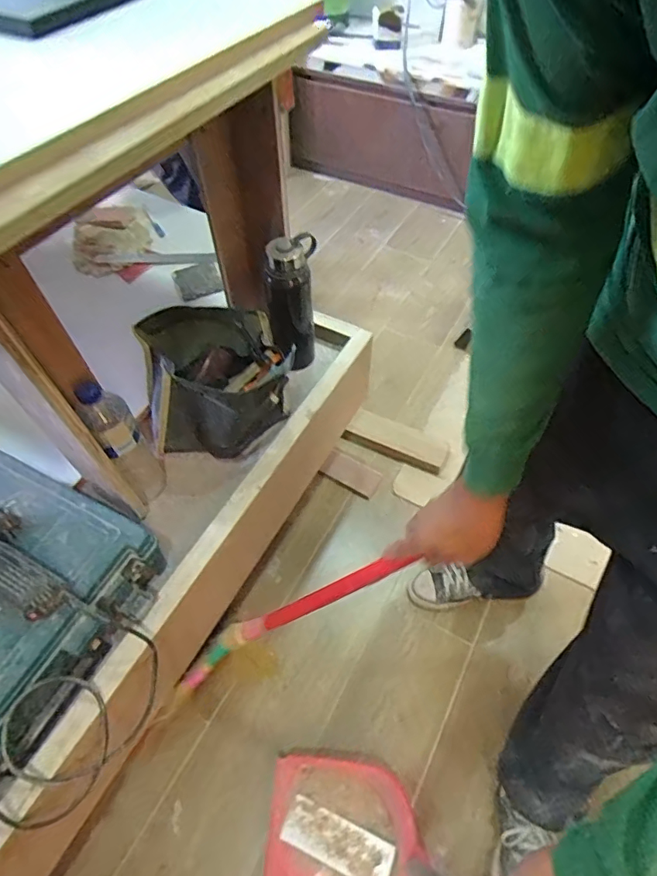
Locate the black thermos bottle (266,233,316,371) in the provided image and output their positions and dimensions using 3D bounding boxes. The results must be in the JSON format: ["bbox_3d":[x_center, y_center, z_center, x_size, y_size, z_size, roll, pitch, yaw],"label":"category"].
[{"bbox_3d":[-0.068,-0.245,0.964,0.095,0.270,0.090,-6,55,-4],"label":"black thermos bottle"}]

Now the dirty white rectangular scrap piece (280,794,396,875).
[{"bbox_3d":[0.015,0.684,0.842,0.185,0.012,0.068,15,52,18],"label":"dirty white rectangular scrap piece"}]

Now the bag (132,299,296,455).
[{"bbox_3d":[-0.200,-0.088,0.874,0.247,0.199,0.206,-19,57,-13],"label":"bag"}]

